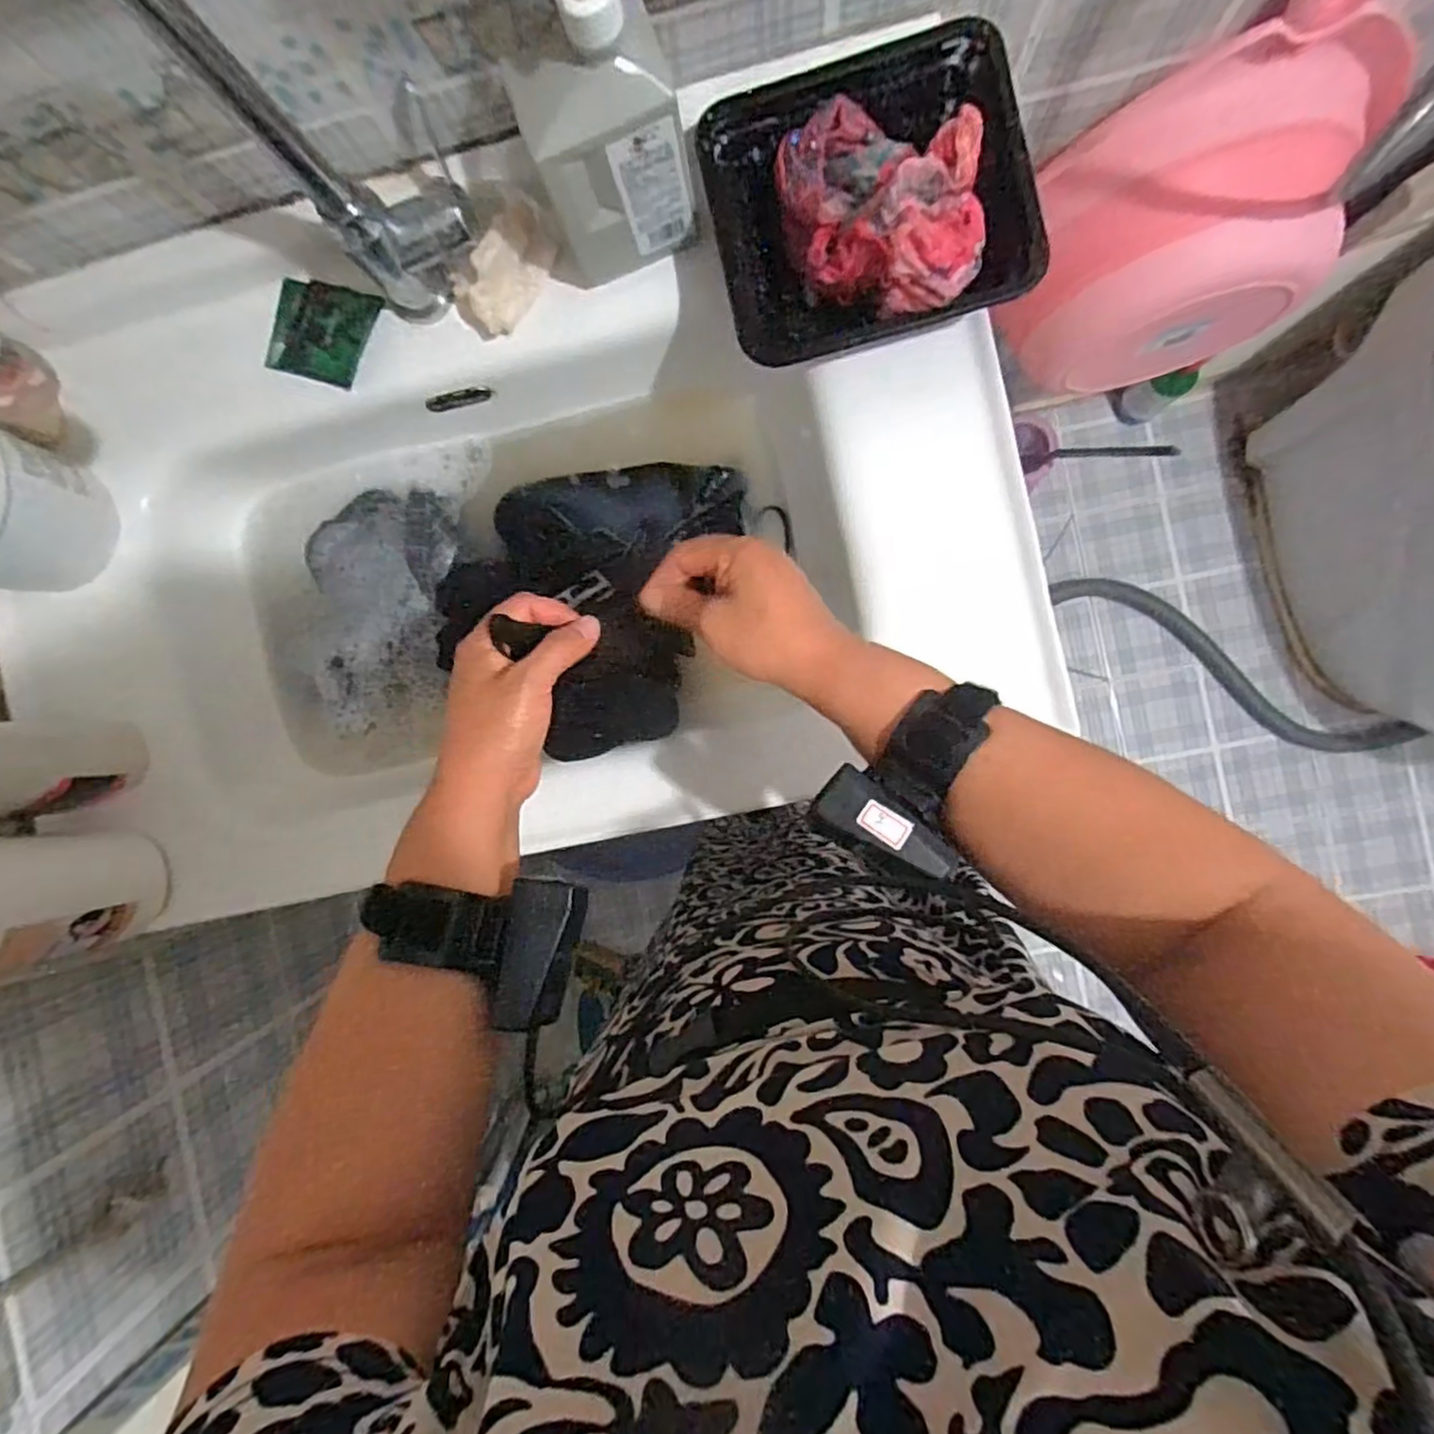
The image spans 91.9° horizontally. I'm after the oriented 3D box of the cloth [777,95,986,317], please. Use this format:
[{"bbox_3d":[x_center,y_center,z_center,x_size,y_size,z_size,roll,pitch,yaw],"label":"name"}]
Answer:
[{"bbox_3d":[0.095,-0.312,0.422,0.145,0.055,0.100,34,94,4],"label":"cloth"}]

